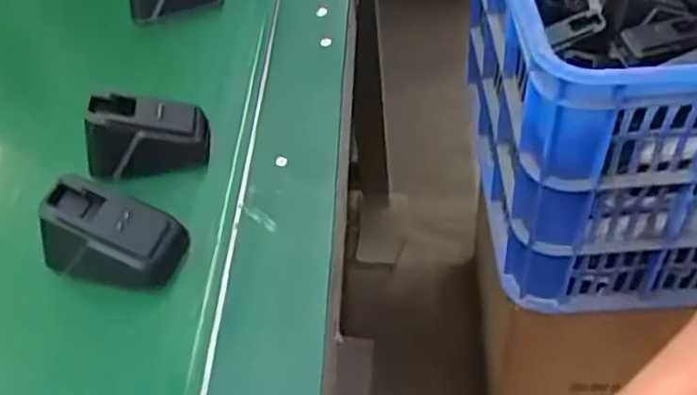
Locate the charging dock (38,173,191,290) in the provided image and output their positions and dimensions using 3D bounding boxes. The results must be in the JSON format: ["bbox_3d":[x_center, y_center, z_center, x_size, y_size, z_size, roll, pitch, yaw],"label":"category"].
[{"bbox_3d":[-0.119,0.017,0.350,0.063,0.038,0.046,7,50,13],"label":"charging dock"}]

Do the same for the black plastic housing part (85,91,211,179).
[{"bbox_3d":[-0.117,-0.038,0.398,0.066,0.038,0.030,-9,49,-1],"label":"black plastic housing part"}]

